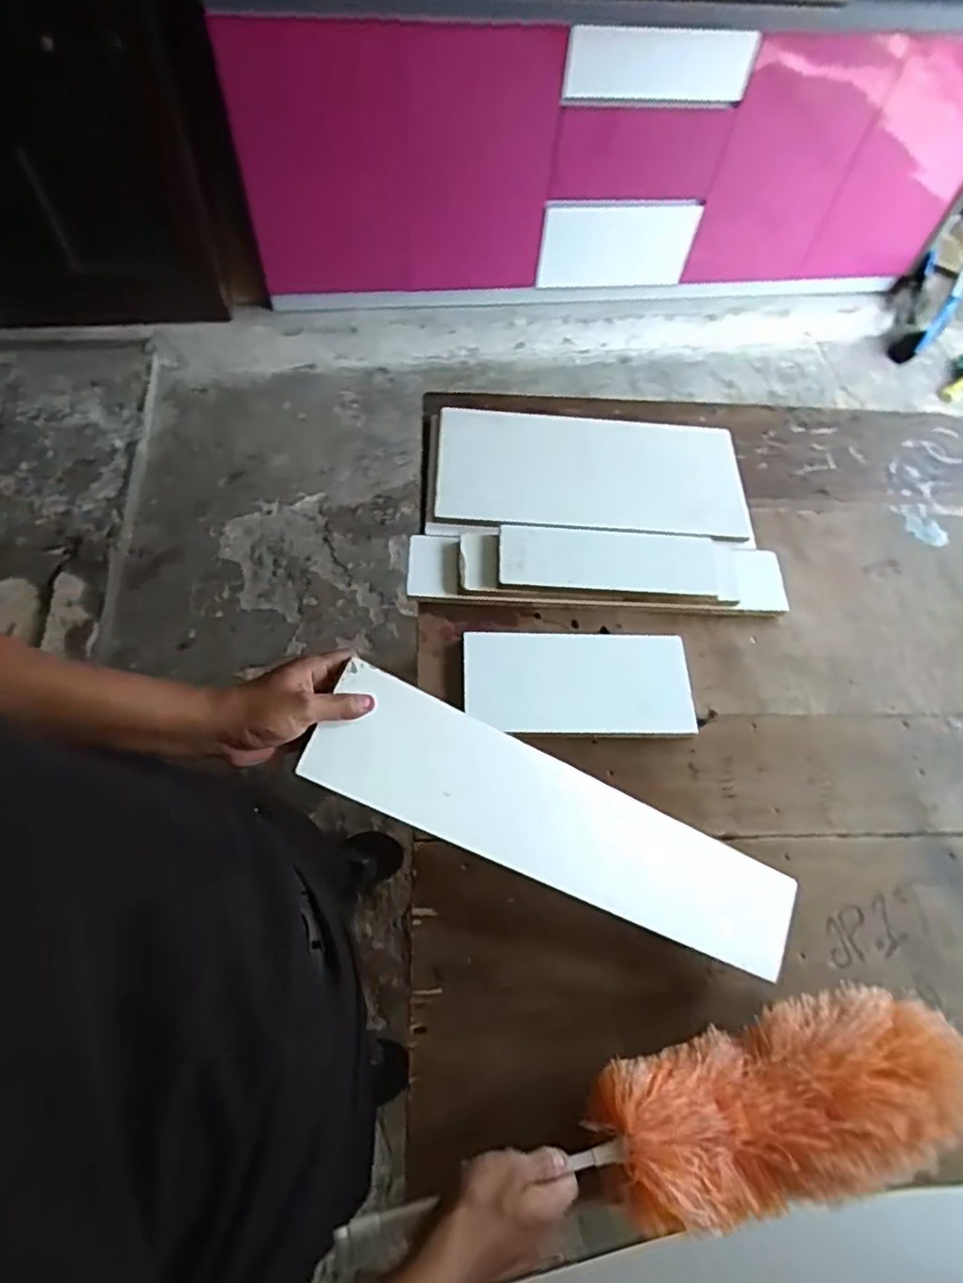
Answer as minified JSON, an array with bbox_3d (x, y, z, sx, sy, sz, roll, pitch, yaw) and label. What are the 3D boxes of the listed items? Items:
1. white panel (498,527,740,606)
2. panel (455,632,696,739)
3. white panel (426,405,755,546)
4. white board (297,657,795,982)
[{"bbox_3d":[0.196,-0.110,0.938,0.336,0.019,0.108,2,58,-4],"label":"white panel"},{"bbox_3d":[0.126,0.057,0.881,0.295,0.023,0.145,0,63,-3],"label":"panel"},{"bbox_3d":[0.167,-0.262,1.016,0.459,0.019,0.229,2,63,-2],"label":"white panel"},{"bbox_3d":[0.096,0.184,0.628,0.532,0.009,0.109,29,67,-17],"label":"white board"}]

